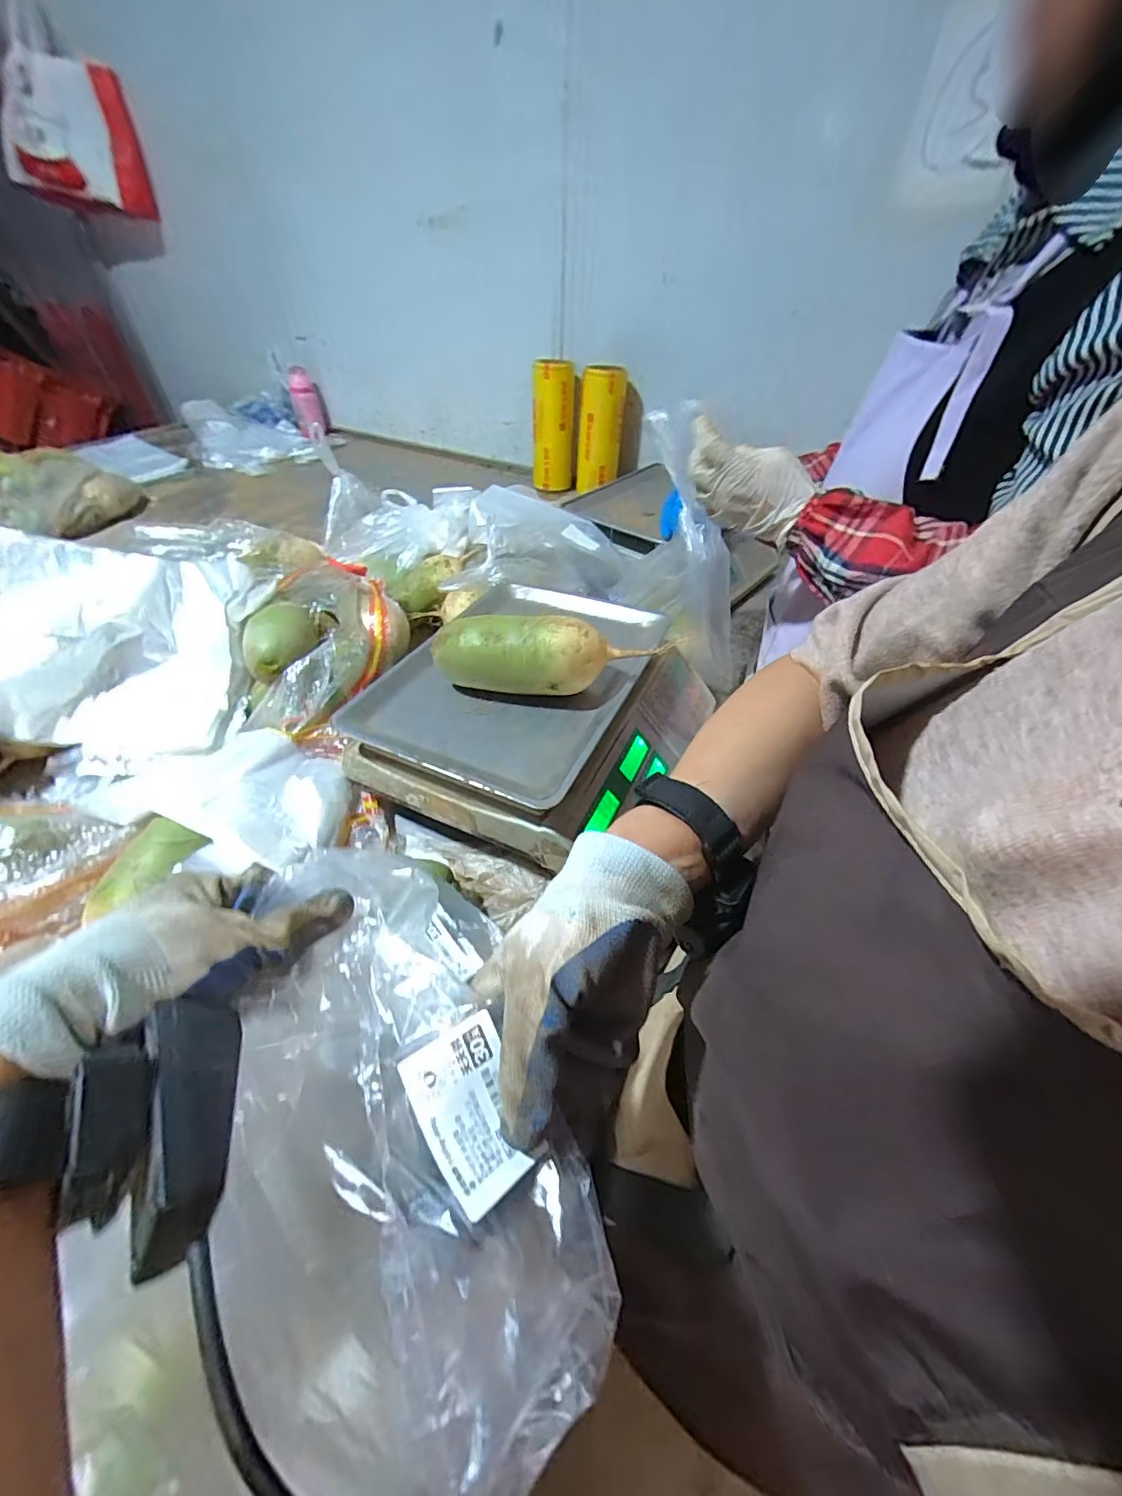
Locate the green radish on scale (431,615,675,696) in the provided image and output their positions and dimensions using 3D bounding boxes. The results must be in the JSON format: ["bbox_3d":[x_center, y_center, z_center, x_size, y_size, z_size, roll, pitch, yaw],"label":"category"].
[{"bbox_3d":[-0.016,-0.089,0.495,0.230,0.081,0.069,10,47,8],"label":"green radish on scale"}]

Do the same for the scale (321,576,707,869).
[{"bbox_3d":[-0.023,-0.044,0.541,0.300,0.091,0.314,23,50,19],"label":"scale"}]

